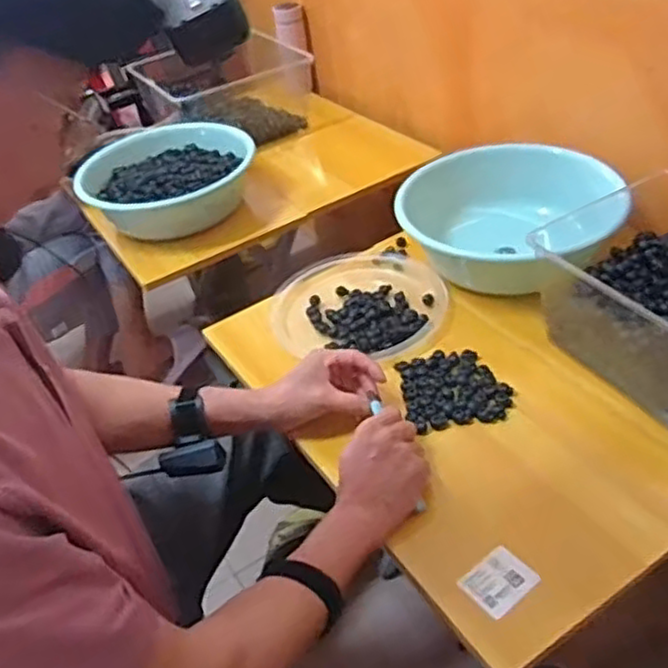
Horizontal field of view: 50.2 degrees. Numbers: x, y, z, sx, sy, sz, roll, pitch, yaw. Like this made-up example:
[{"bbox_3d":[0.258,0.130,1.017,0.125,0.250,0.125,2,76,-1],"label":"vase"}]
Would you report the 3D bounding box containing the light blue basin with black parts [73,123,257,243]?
[{"bbox_3d":[-0.293,-0.268,1.246,0.294,0.091,0.247,-26,45,-23],"label":"light blue basin with black parts"}]

